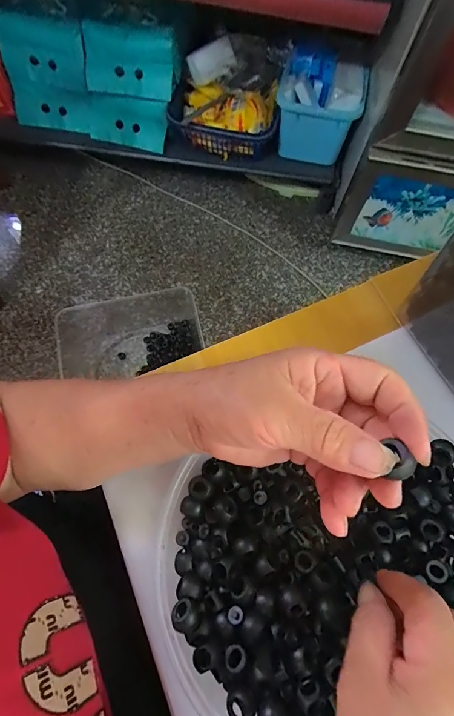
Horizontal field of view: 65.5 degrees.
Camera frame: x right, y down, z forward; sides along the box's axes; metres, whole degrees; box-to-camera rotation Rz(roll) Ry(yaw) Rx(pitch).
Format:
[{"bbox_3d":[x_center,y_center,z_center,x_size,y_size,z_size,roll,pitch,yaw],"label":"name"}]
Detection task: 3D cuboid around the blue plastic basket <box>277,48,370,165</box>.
[{"bbox_3d":[0.244,-0.667,0.937,0.215,0.151,0.225,10,72,4],"label":"blue plastic basket"}]

